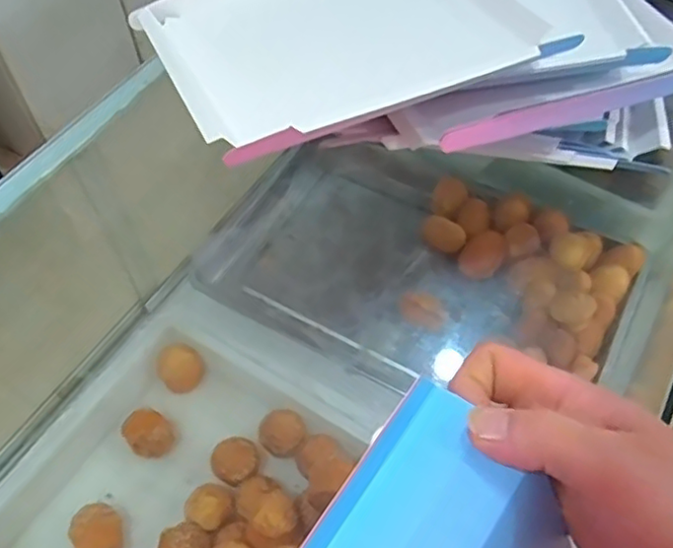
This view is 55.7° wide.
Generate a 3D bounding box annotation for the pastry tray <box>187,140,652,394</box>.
[{"bbox_3d":[0.118,-0.020,0.953,0.585,0.085,0.391,25,59,17],"label":"pastry tray"}]

